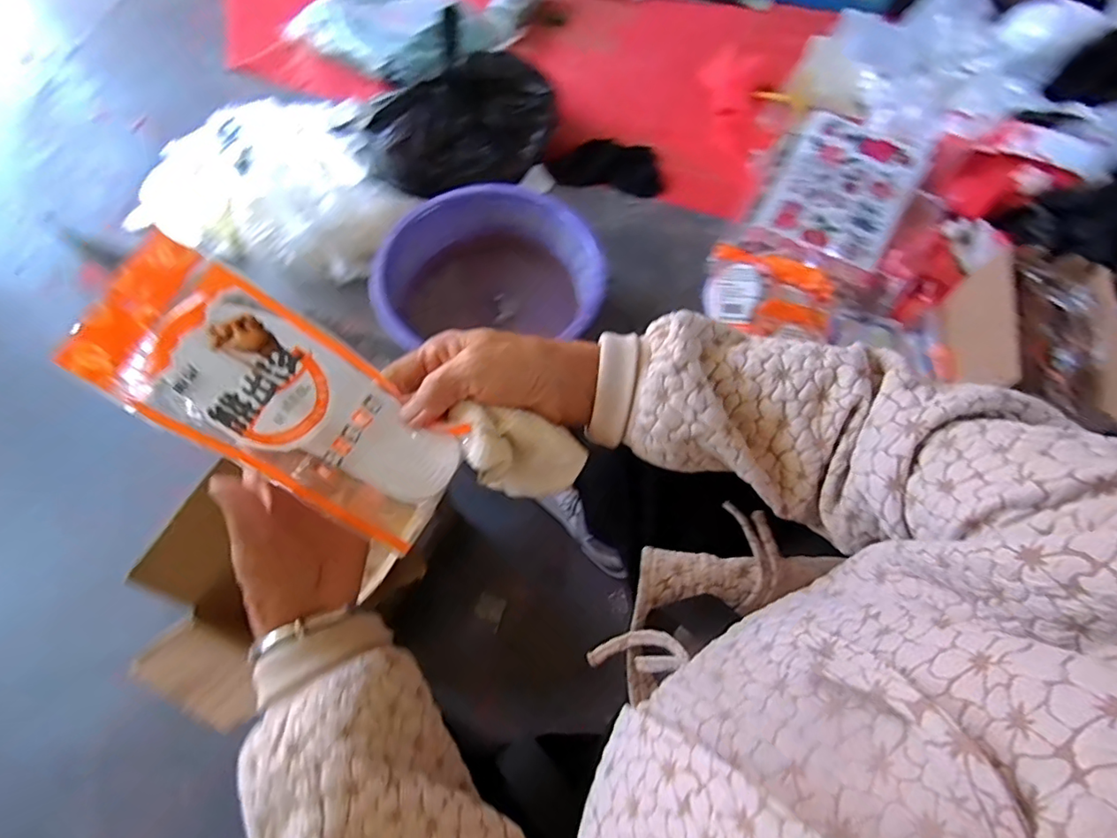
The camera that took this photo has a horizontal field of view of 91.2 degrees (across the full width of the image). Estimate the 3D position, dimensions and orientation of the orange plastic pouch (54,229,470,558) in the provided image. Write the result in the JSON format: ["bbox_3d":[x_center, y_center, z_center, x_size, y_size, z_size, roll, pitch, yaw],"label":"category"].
[{"bbox_3d":[-0.154,-0.011,0.304,0.203,0.024,0.084,34,68,-6],"label":"orange plastic pouch"}]

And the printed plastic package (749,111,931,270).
[{"bbox_3d":[0.437,-0.360,0.838,0.190,0.034,0.271,29,68,11],"label":"printed plastic package"}]

